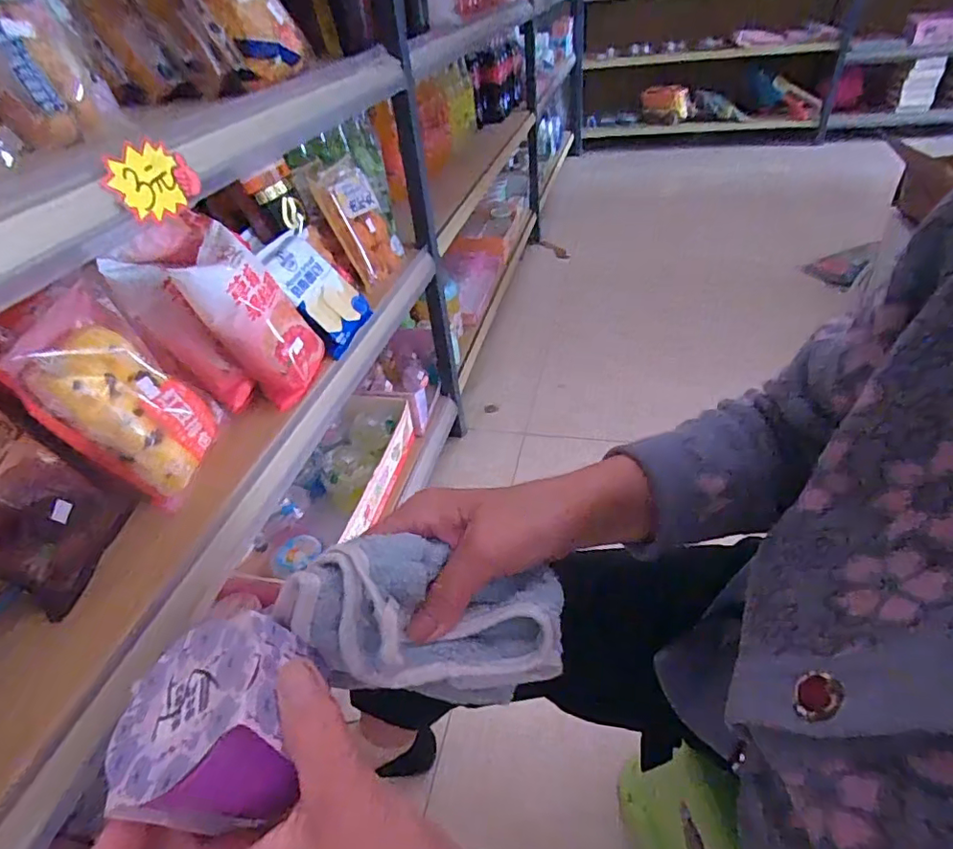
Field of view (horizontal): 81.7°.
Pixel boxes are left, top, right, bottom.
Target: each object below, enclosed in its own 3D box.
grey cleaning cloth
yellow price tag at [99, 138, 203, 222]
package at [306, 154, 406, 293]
[{"bbox_3d":[-0.025,0.096,0.277,0.138,0.052,0.058,17,36,-18],"label":"grey cleaning cloth"},{"bbox_3d":[-0.245,-0.186,0.418,0.007,0.053,0.072,-9,47,26],"label":"yellow price tag"},{"bbox_3d":[-0.179,-0.324,0.873,0.036,0.190,0.118,-9,29,43],"label":"package"}]

